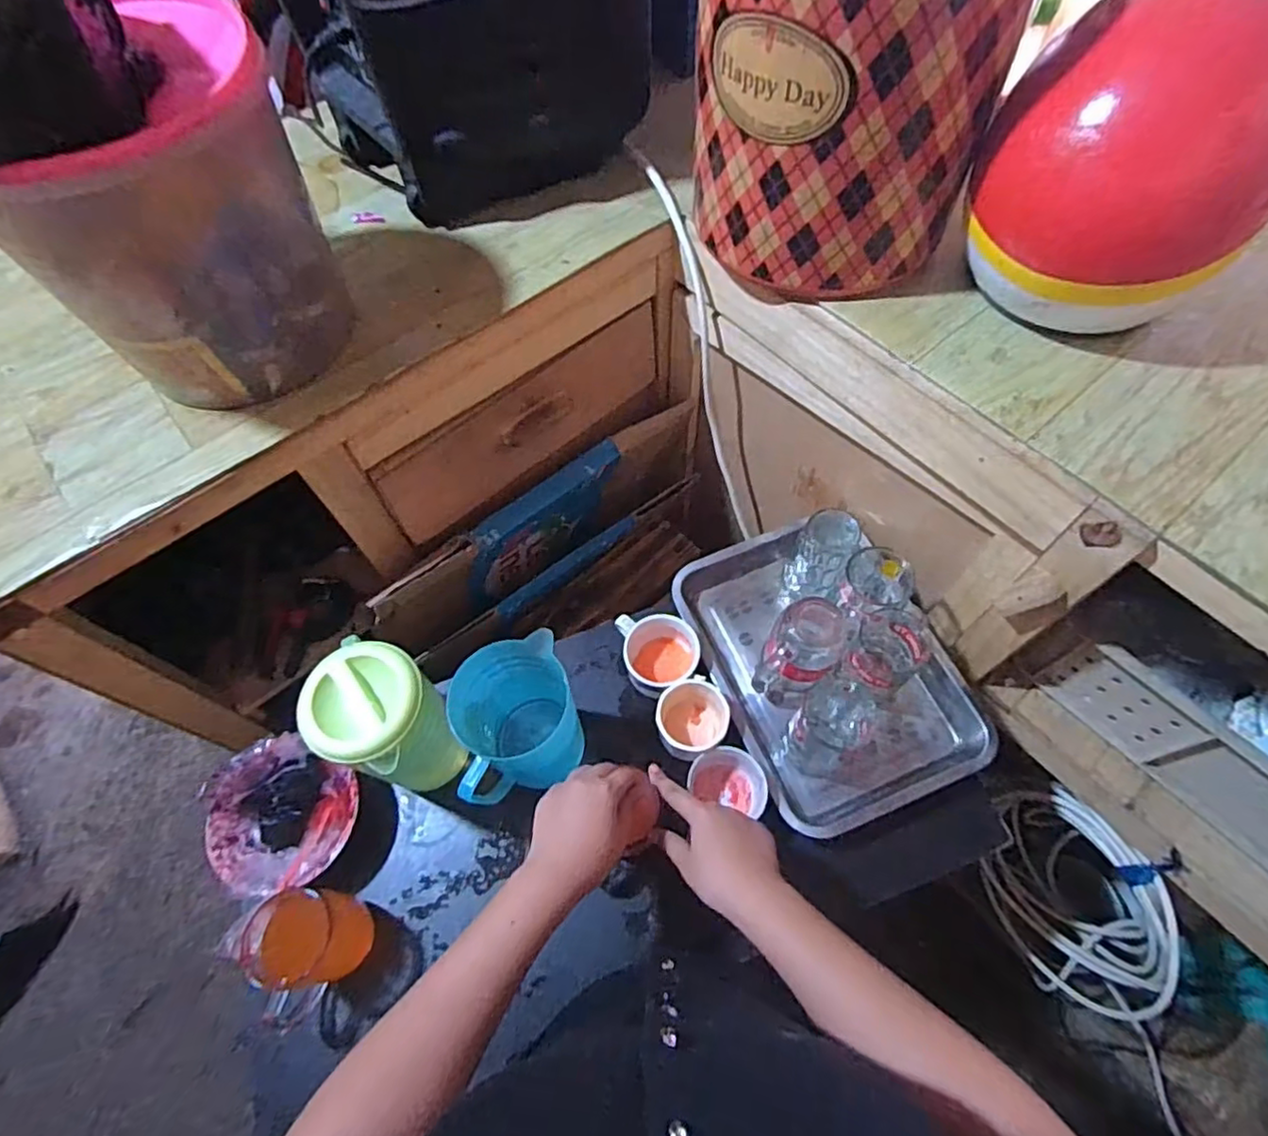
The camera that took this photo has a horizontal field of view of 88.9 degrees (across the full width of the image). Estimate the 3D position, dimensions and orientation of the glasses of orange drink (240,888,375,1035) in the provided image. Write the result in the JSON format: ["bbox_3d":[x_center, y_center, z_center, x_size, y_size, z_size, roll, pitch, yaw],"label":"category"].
[{"bbox_3d":[-0.310,0.360,0.620,0.074,0.098,0.097,16,65,12],"label":"glasses of orange drink"}]

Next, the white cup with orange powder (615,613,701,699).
[{"bbox_3d":[0.031,0.098,0.751,0.085,0.064,0.097,-15,63,-3],"label":"white cup with orange powder"}]

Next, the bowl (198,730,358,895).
[{"bbox_3d":[-0.375,0.265,0.685,0.144,0.057,0.142,-2,63,4],"label":"bowl"}]

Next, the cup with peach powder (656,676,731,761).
[{"bbox_3d":[0.062,0.167,0.712,0.075,0.063,0.074,-2,63,4],"label":"cup with peach powder"}]

